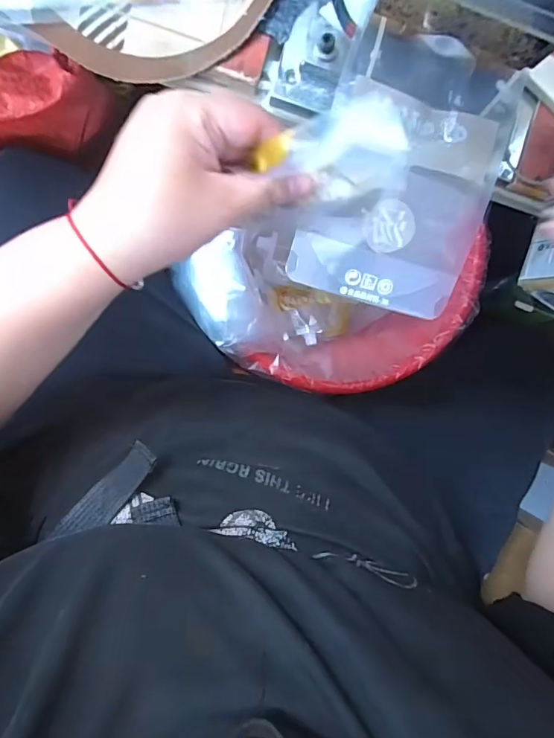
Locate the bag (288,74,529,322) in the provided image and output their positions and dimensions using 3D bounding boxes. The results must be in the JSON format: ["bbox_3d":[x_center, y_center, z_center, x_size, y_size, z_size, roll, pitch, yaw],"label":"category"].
[{"bbox_3d":[0.084,-0.122,0.305,0.114,0.030,0.153,15,93,-7],"label":"bag"}]

